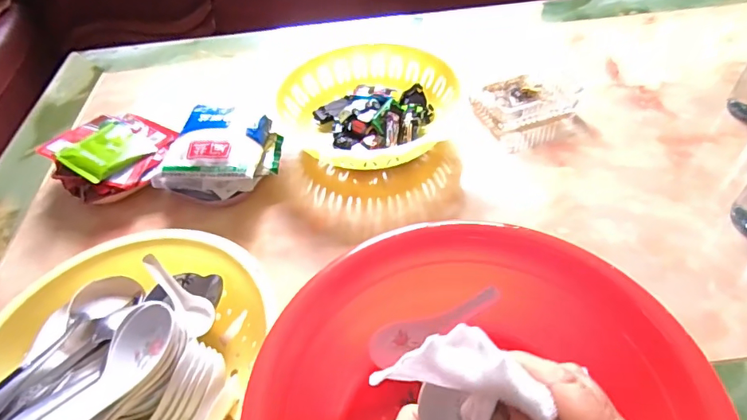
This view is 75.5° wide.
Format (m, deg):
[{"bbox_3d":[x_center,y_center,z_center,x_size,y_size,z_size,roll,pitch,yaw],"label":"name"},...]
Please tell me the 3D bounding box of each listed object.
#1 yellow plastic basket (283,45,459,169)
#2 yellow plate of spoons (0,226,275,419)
[{"bbox_3d":[-0.004,-0.136,0.639,0.208,0.062,0.227,-3,48,3],"label":"yellow plastic basket"},{"bbox_3d":[-0.214,0.134,0.402,0.230,0.083,0.264,7,49,12],"label":"yellow plate of spoons"}]

